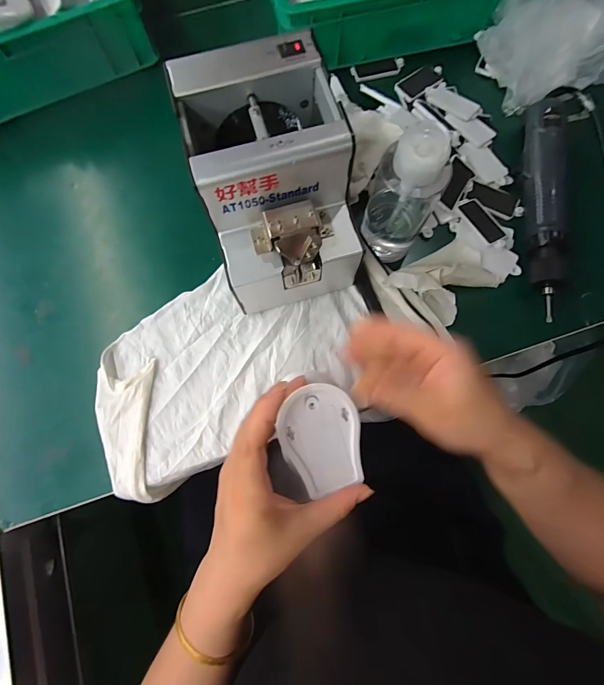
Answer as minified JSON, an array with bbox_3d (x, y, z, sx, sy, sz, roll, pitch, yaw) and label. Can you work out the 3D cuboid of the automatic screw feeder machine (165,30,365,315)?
[{"bbox_3d":[-0.026,-0.143,0.320,0.121,0.143,0.174,-15,77,-2],"label":"automatic screw feeder machine"}]

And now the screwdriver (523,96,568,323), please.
[{"bbox_3d":[0.269,-0.156,0.370,0.042,0.031,0.259,9,77,3],"label":"screwdriver"}]

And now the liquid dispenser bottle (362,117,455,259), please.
[{"bbox_3d":[0.094,-0.134,0.315,0.060,0.130,0.051,26,79,7],"label":"liquid dispenser bottle"}]

